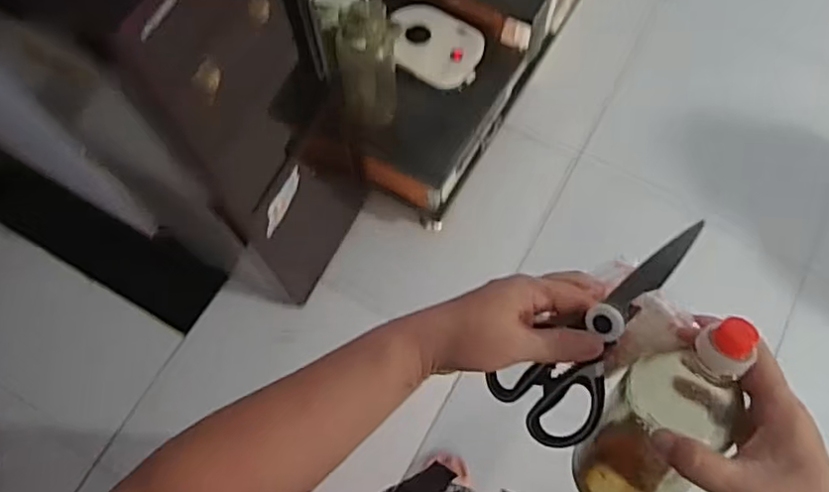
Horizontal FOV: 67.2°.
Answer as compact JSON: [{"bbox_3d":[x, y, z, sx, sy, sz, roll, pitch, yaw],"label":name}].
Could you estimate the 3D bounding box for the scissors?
[{"bbox_3d":[0.114,0.058,0.402,0.074,0.192,0.011,38,37,18],"label":"scissors"}]

